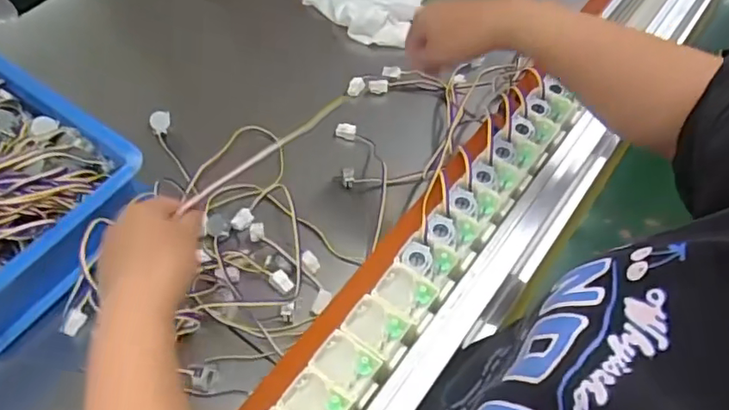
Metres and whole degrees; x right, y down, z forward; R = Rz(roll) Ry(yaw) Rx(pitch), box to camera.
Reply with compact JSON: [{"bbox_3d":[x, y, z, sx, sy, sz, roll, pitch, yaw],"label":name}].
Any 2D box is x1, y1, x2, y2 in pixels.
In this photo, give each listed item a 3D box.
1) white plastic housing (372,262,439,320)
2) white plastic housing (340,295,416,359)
[{"bbox_3d":[0.032,0.071,0.455,0.044,0.022,0.032,28,61,16],"label":"white plastic housing"},{"bbox_3d":[0.010,0.096,0.440,0.045,0.029,0.036,26,60,15],"label":"white plastic housing"}]

